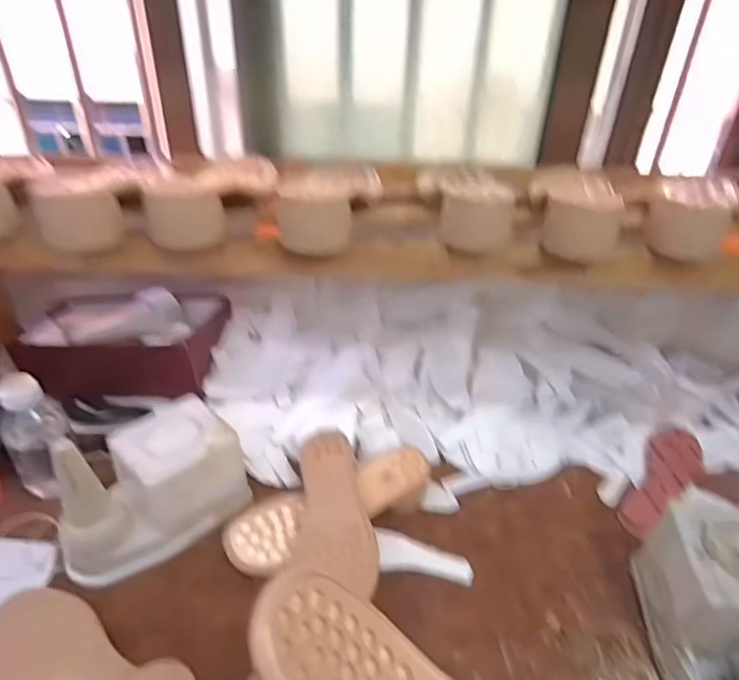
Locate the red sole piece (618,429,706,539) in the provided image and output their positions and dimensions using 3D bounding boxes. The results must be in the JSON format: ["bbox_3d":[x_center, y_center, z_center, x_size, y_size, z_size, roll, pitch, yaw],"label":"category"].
[{"bbox_3d":[0.386,0.182,0.692,0.065,0.016,0.202,28,43,32],"label":"red sole piece"}]

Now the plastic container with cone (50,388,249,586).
[{"bbox_3d":[-0.245,0.157,0.587,0.199,0.139,0.104,-25,43,-33],"label":"plastic container with cone"}]

